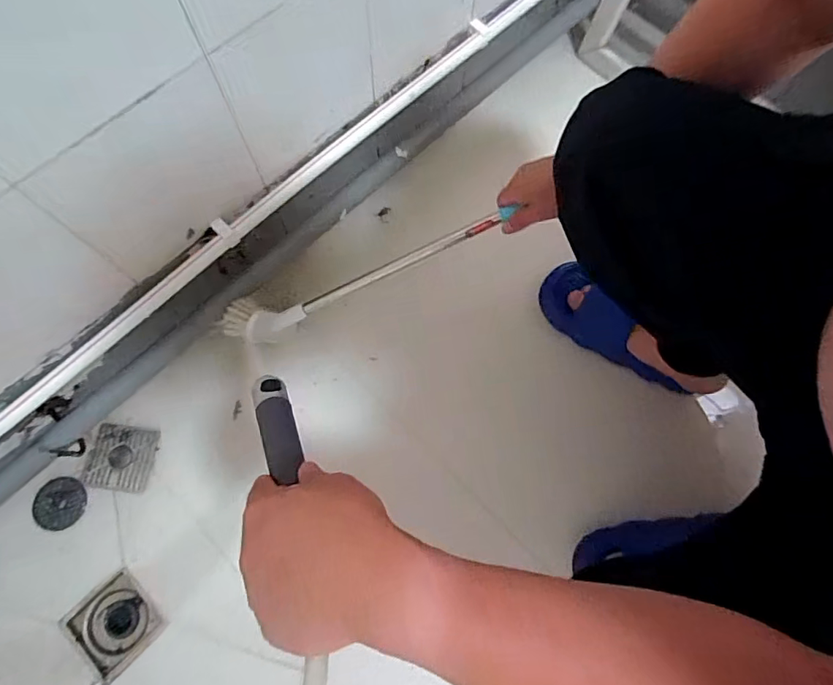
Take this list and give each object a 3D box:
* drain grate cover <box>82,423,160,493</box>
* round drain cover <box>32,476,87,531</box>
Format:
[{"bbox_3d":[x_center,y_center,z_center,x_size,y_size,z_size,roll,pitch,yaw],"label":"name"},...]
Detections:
[{"bbox_3d":[-0.429,0.167,0.698,0.096,0.010,0.090,8,73,1],"label":"drain grate cover"},{"bbox_3d":[-0.509,0.230,0.686,0.064,0.013,0.070,4,72,-19],"label":"round drain cover"}]

